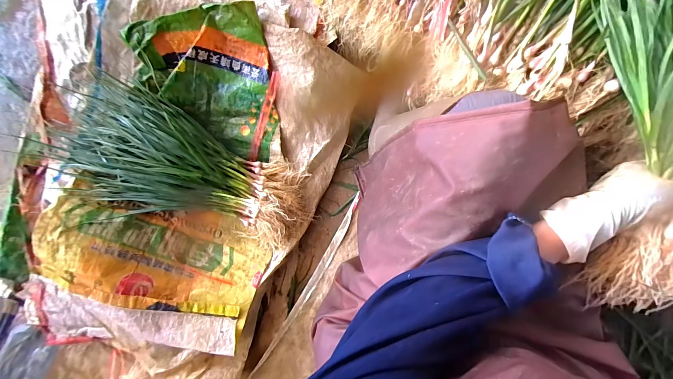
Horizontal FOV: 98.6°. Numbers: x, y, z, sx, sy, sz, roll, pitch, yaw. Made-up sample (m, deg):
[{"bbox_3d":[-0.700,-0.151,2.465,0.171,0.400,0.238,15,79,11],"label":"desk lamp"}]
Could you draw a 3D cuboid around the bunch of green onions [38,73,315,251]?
[{"bbox_3d":[-0.365,-0.048,0.674,0.611,0.095,0.266,23,92,2],"label":"bunch of green onions"}]

